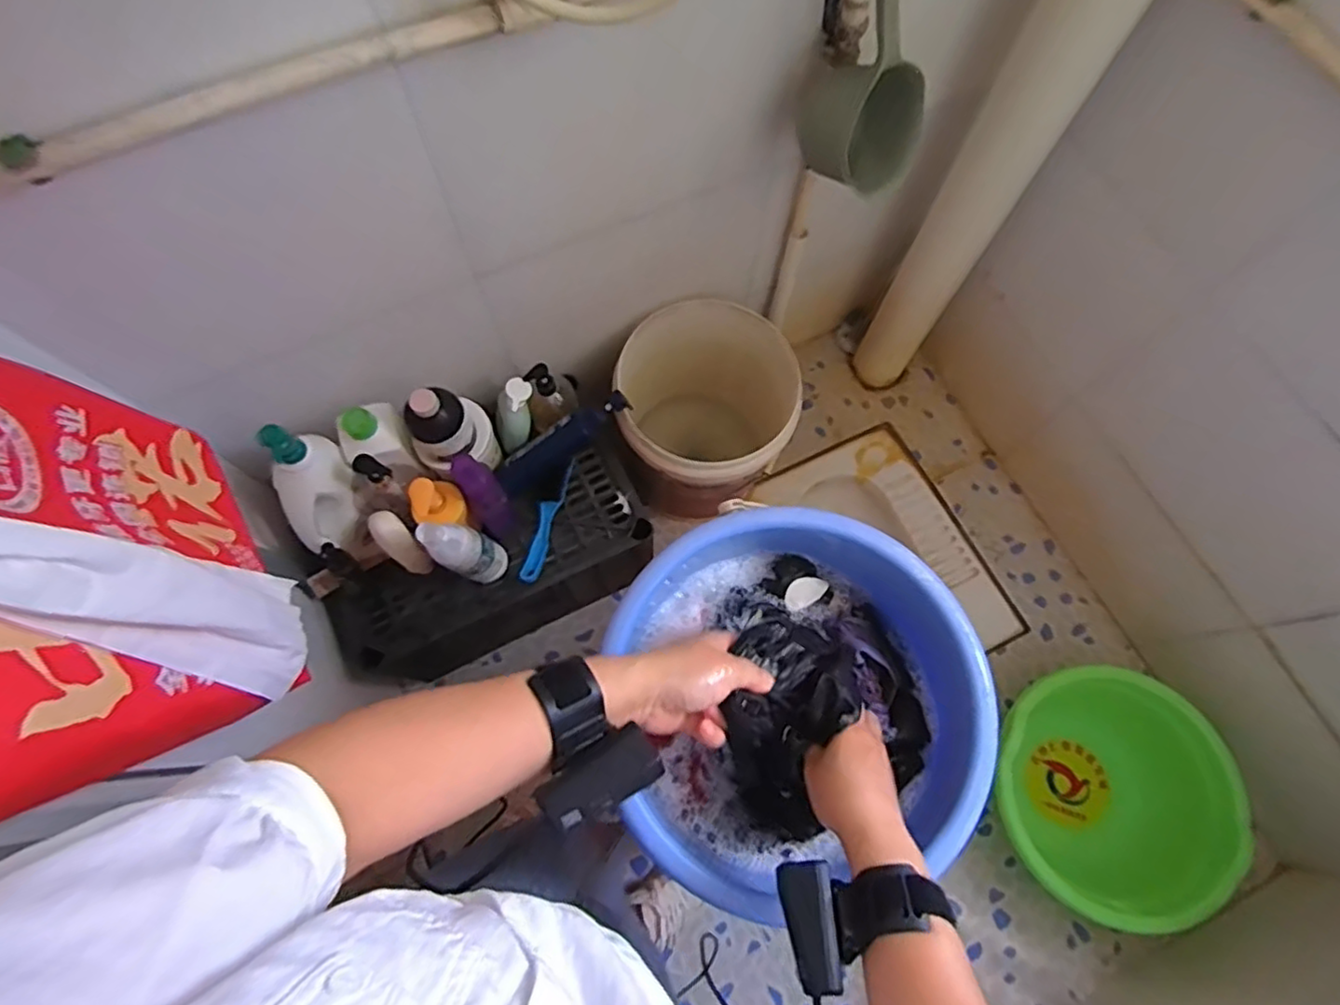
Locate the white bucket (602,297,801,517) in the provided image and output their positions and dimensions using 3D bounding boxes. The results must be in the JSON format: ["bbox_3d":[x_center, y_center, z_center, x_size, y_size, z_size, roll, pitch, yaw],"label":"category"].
[{"bbox_3d":[0.065,-0.152,1.240,0.310,0.349,0.320,0,71,-1],"label":"white bucket"}]

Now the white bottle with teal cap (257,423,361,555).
[{"bbox_3d":[-0.485,-0.022,0.908,0.076,0.224,0.078,-6,43,-3],"label":"white bottle with teal cap"}]

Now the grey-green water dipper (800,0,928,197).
[{"bbox_3d":[0.228,-0.462,0.745,0.135,0.257,0.129,17,72,5],"label":"grey-green water dipper"}]

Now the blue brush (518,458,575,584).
[{"bbox_3d":[-0.206,0.028,1.101,0.035,0.024,0.215,14,72,4],"label":"blue brush"}]

